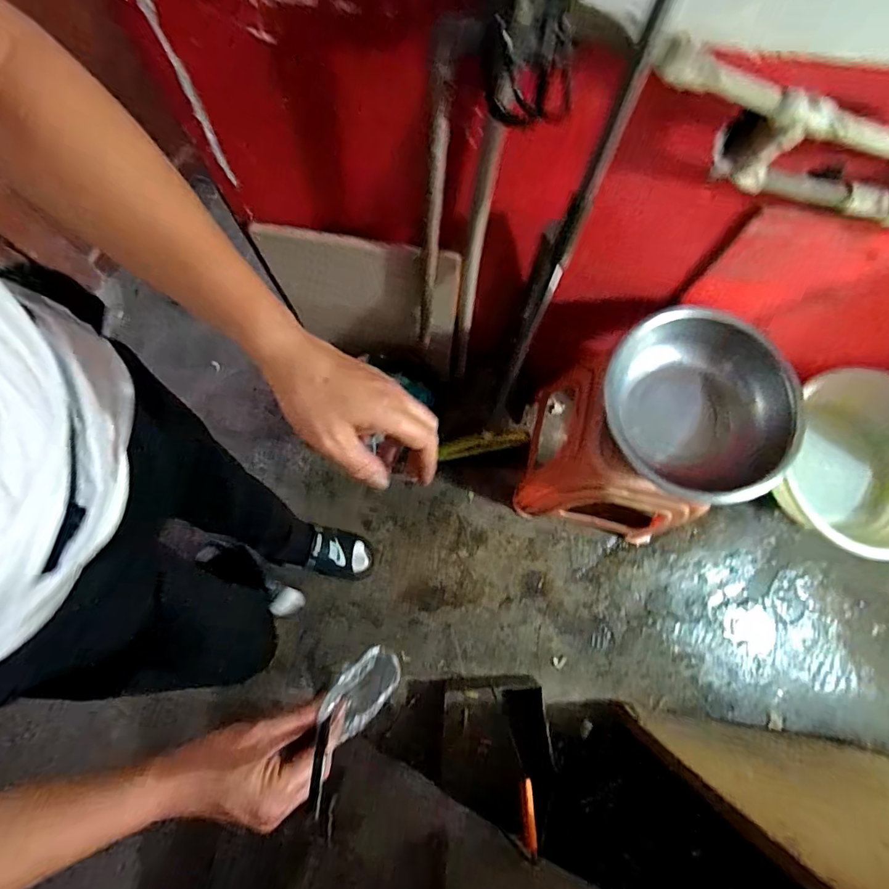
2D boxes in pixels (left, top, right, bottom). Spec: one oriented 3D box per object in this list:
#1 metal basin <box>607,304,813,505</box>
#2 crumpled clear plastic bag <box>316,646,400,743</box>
[{"bbox_3d":[0.456,-0.066,0.867,0.318,0.089,0.326,0,77,1],"label":"metal basin"},{"bbox_3d":[-0.078,0.232,0.462,0.046,0.016,0.086,45,39,6],"label":"crumpled clear plastic bag"}]

